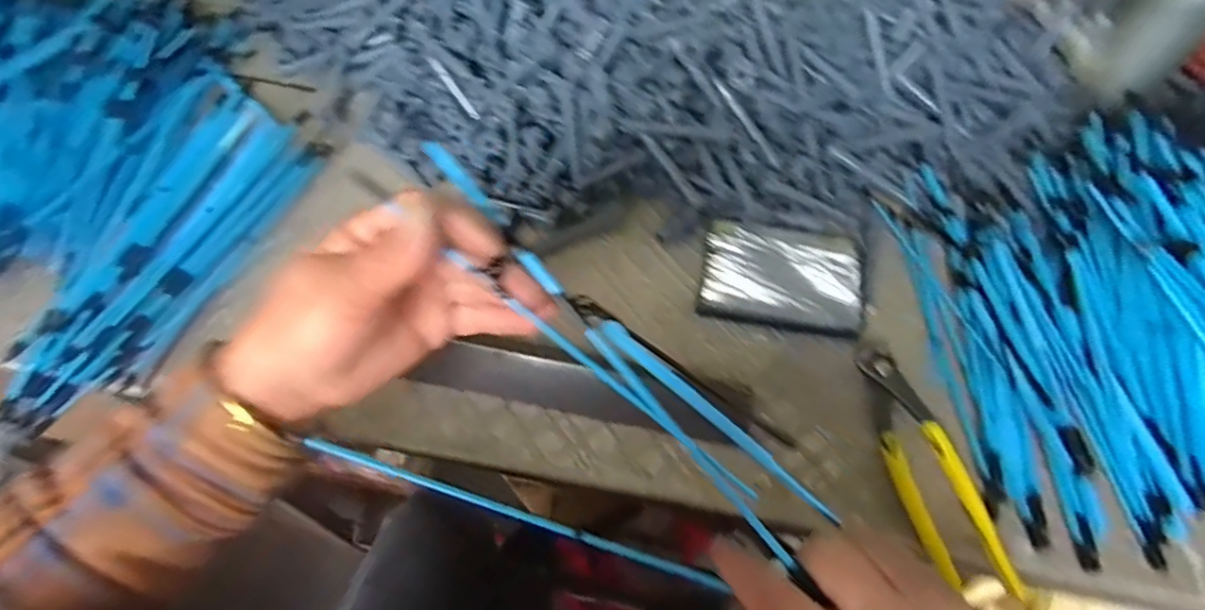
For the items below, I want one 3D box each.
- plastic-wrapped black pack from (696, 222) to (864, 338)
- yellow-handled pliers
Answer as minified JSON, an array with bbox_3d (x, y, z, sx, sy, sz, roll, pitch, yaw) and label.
[{"bbox_3d":[0.145,-0.025,0.477,0.123,0.014,0.096,11,58,6],"label":"plastic-wrapped black pack"},{"bbox_3d":[0.209,0.102,0.384,0.047,0.016,0.161,-7,57,-5],"label":"yellow-handled pliers"}]

